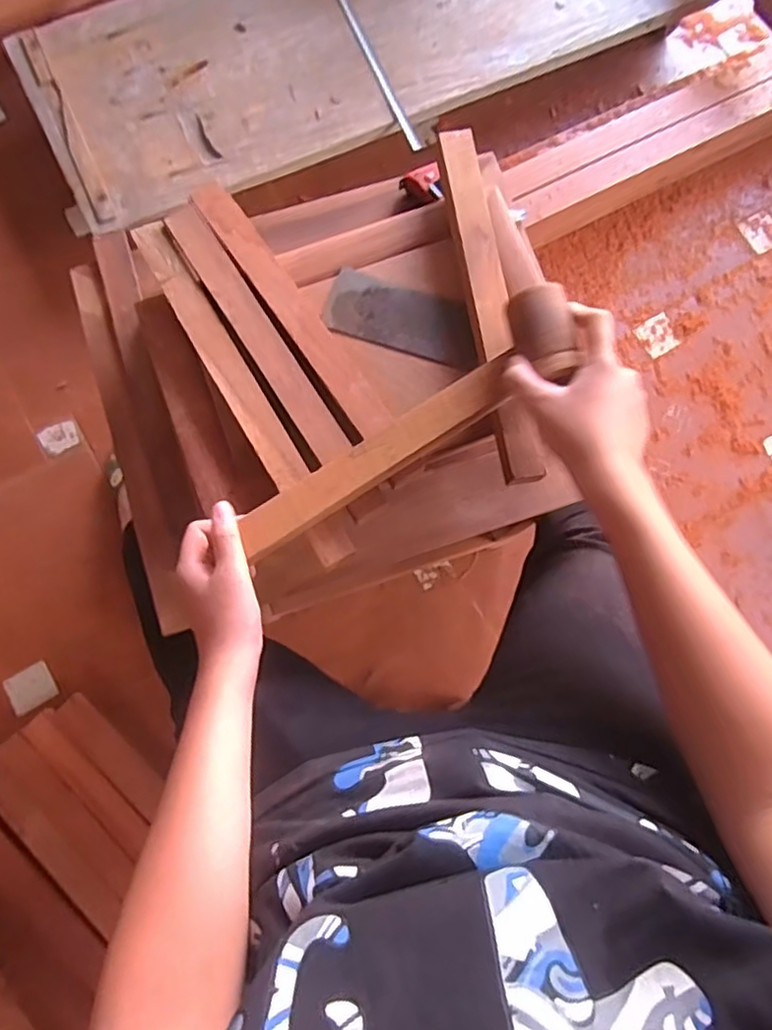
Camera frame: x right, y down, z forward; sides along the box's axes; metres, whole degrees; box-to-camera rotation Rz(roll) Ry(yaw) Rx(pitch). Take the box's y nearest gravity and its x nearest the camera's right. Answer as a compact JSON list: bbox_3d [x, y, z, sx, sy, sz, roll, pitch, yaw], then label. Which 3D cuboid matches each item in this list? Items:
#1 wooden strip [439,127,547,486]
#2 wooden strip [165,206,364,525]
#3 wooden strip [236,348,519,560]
[{"bbox_3d":[0.093,-0.197,0.588,0.036,0.023,0.340,-9,78,-3],"label":"wooden strip"},{"bbox_3d":[-0.100,-0.140,0.575,0.034,0.022,0.327,-32,80,-7],"label":"wooden strip"},{"bbox_3d":[-0.006,-0.047,0.523,0.245,0.022,0.036,-33,80,-1],"label":"wooden strip"}]

